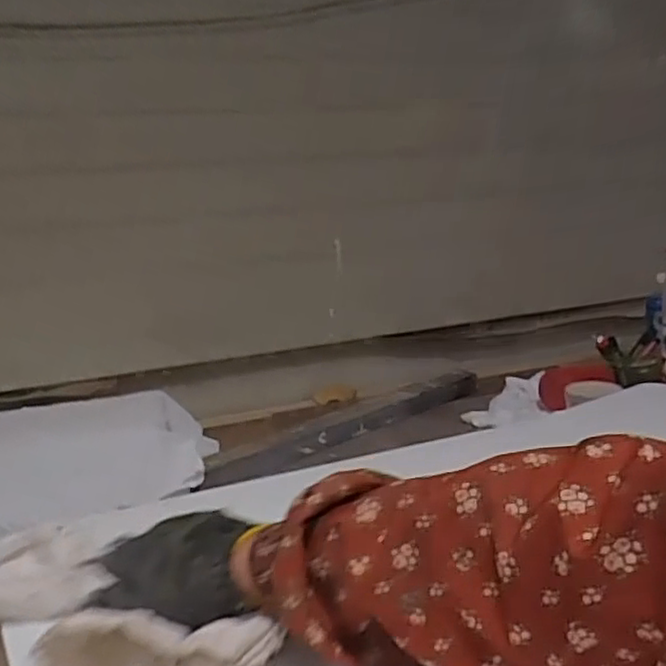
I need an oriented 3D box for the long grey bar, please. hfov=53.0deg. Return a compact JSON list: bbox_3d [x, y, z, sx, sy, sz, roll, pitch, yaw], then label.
[{"bbox_3d":[0.037,0.163,1.196,0.630,0.044,0.074,-14,12,-40],"label":"long grey bar"}]

